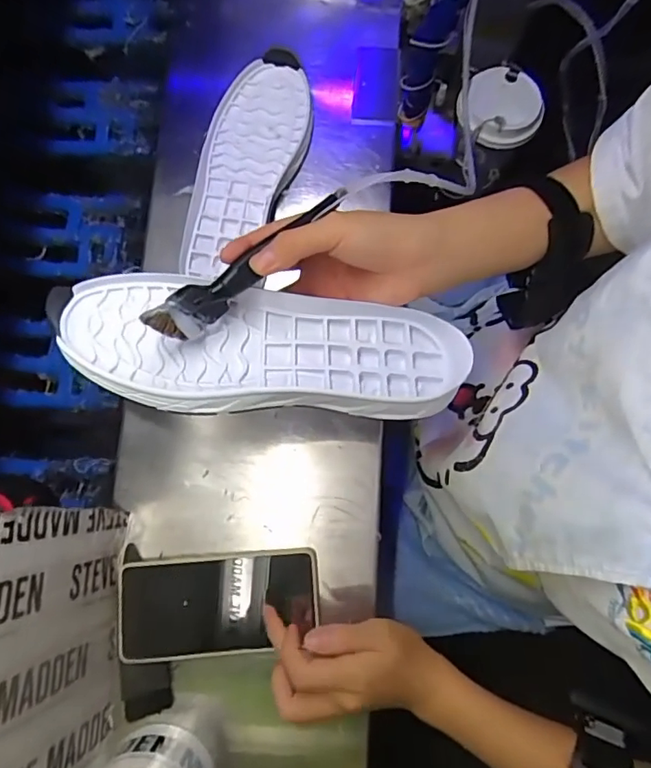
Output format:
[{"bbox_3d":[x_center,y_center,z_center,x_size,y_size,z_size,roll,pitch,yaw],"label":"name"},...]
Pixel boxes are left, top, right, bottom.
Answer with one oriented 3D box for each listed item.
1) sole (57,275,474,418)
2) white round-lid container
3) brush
[{"bbox_3d":[-0.037,-0.020,0.362,0.257,0.038,0.092,5,59,-7],"label":"sole"},{"bbox_3d":[0.182,-0.289,0.555,0.084,0.024,0.077,0,79,1],"label":"white round-lid container"},{"bbox_3d":[-0.046,-0.078,0.350,0.155,0.029,0.022,-42,81,-17],"label":"brush"}]

